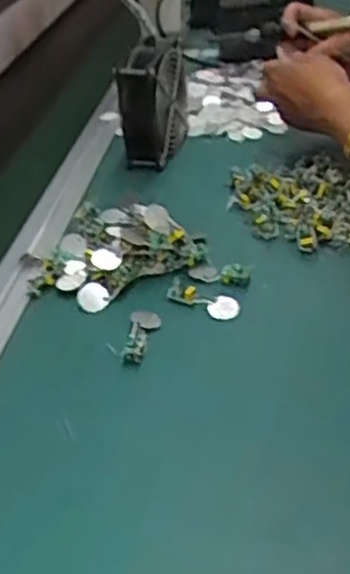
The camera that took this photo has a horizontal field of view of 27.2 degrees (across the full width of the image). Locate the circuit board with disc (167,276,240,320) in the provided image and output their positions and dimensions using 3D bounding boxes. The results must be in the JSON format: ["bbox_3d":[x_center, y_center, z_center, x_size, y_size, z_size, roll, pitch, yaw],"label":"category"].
[{"bbox_3d":[0.024,0.008,0.596,0.061,0.012,0.023,20,42,32],"label":"circuit board with disc"}]

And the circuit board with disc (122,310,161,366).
[{"bbox_3d":[-0.026,0.038,0.567,0.023,0.008,0.062,0,35,8],"label":"circuit board with disc"}]

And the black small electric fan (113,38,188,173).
[{"bbox_3d":[-0.024,-0.215,0.832,0.054,0.108,0.124,3,36,13],"label":"black small electric fan"}]

